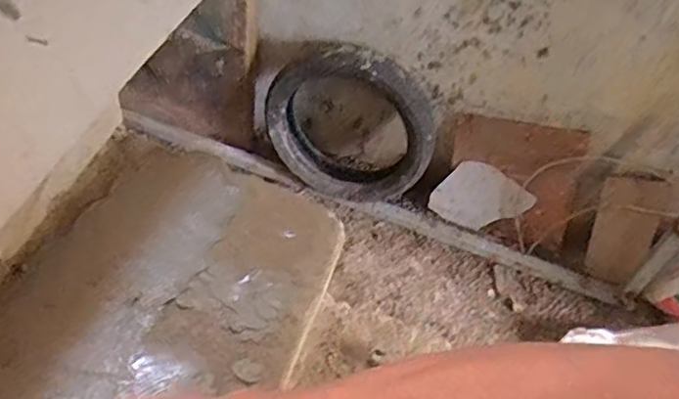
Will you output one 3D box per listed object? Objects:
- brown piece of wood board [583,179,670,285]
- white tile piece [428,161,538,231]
[{"bbox_3d":[0.770,0.086,1.661,0.153,0.328,0.021,18,36,19],"label":"brown piece of wood board"},{"bbox_3d":[0.413,0.002,1.796,0.236,0.212,0.012,36,27,0],"label":"white tile piece"}]

